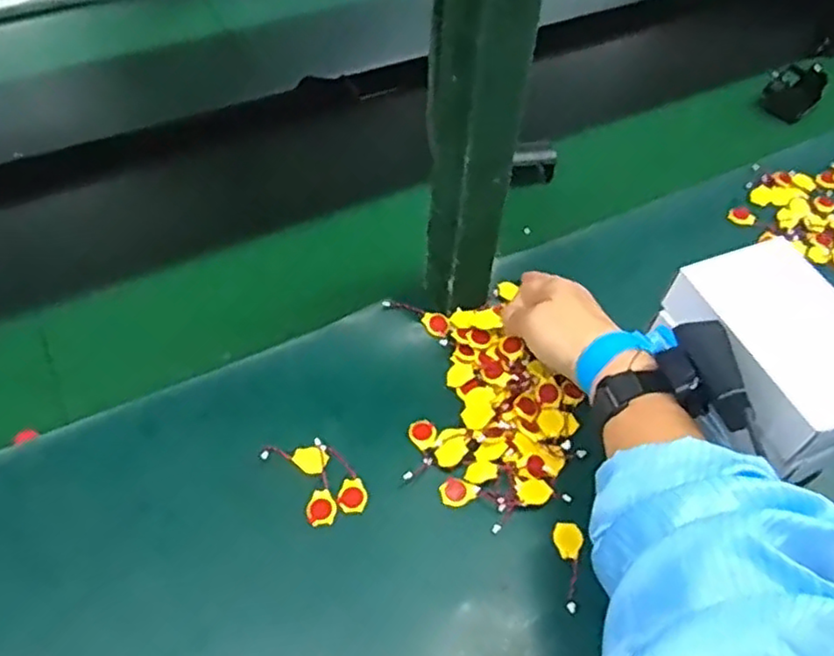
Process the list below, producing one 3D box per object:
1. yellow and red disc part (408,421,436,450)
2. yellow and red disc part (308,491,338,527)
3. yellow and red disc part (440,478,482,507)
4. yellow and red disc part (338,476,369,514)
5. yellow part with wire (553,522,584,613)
[{"bbox_3d":[0.005,0.079,0.499,0.019,0.005,0.023,-20,57,-18],"label":"yellow and red disc part"},{"bbox_3d":[-0.065,0.126,0.465,0.019,0.008,0.024,11,53,5],"label":"yellow and red disc part"},{"bbox_3d":[0.029,0.118,0.474,0.026,0.004,0.020,18,65,15],"label":"yellow and red disc part"},{"bbox_3d":[-0.044,0.118,0.469,0.022,0.004,0.023,5,55,-8],"label":"yellow and red disc part"},{"bbox_3d":[0.104,0.158,0.447,0.018,0.006,0.059,0,53,-4],"label":"yellow part with wire"}]

